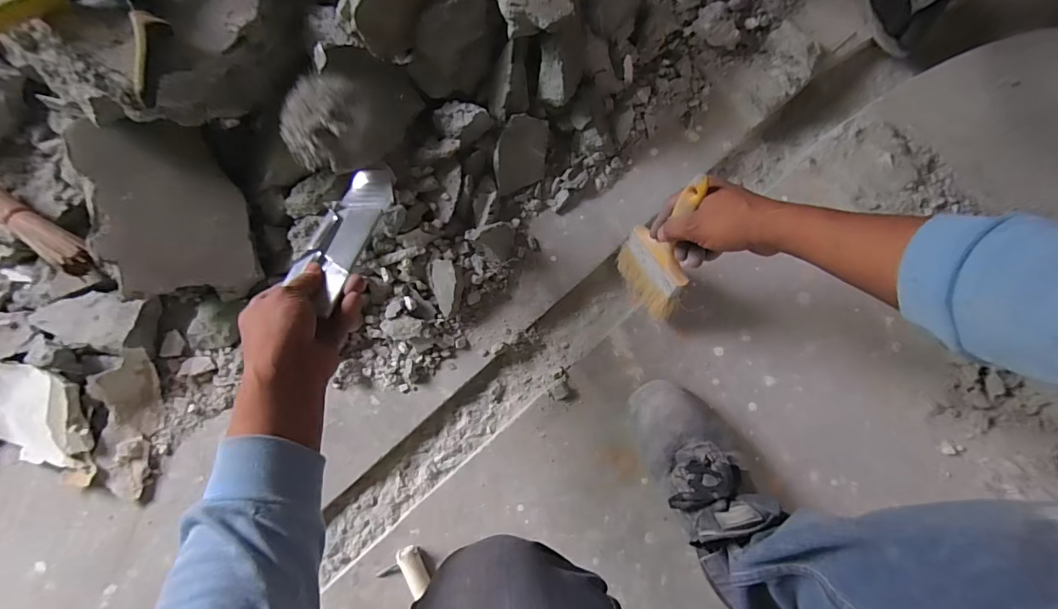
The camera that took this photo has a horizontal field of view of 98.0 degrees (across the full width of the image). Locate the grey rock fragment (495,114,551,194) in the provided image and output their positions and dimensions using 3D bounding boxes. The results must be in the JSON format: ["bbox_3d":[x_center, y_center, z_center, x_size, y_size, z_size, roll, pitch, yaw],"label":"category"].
[{"bbox_3d":[-0.010,-0.204,0.628,0.072,0.018,0.100,-4,118,-10],"label":"grey rock fragment"}]

